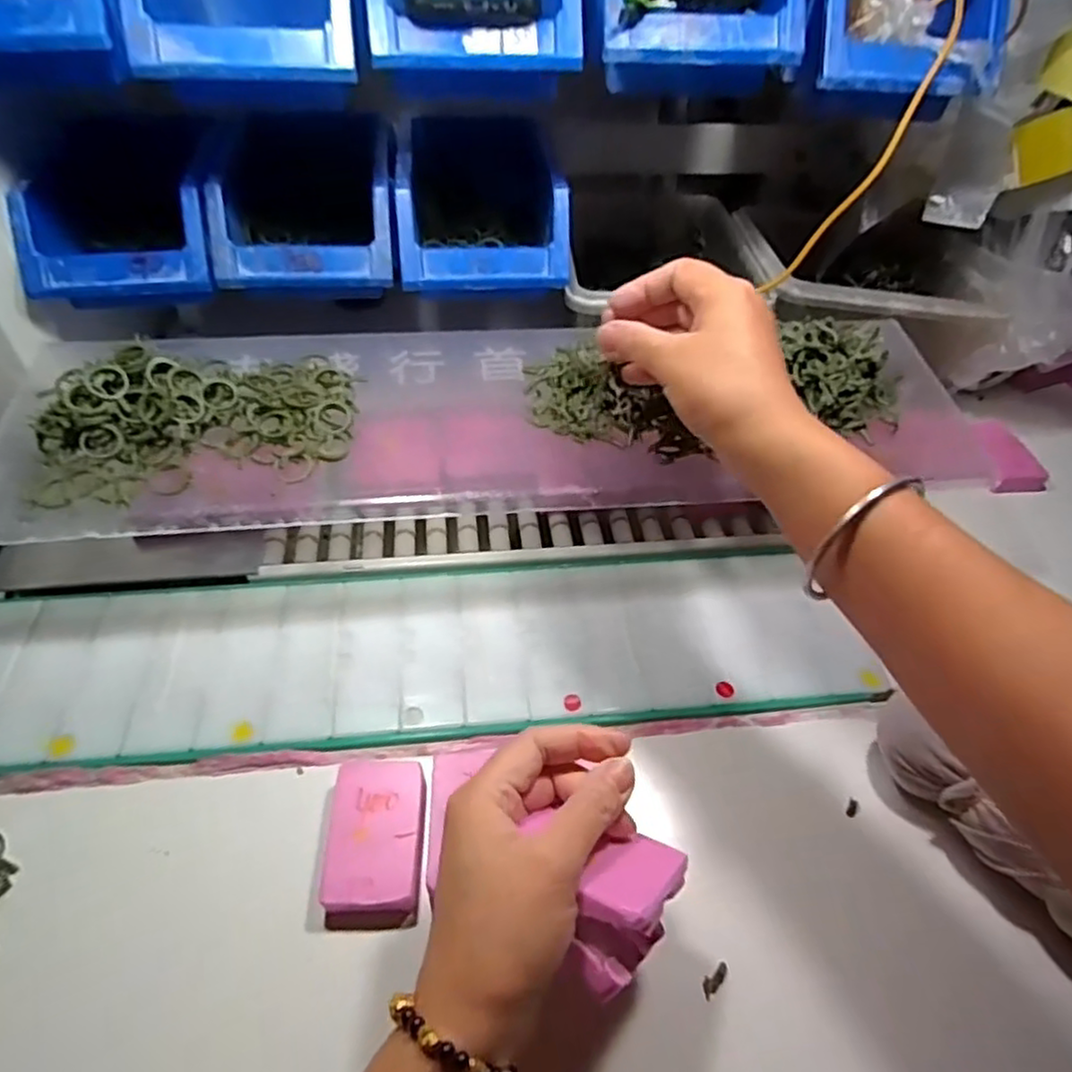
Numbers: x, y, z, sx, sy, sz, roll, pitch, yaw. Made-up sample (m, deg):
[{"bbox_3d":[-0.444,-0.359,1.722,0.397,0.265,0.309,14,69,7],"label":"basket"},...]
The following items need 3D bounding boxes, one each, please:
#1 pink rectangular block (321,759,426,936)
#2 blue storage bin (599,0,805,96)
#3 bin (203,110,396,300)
[{"bbox_3d":[-0.082,0.154,0.349,0.047,0.016,0.078,1,49,-5],"label":"pink rectangular block"},{"bbox_3d":[0.097,-0.352,0.449,0.127,0.070,0.179,0,48,-4],"label":"blue storage bin"},{"bbox_3d":[-0.169,-0.248,0.510,0.124,0.078,0.151,-4,48,-8],"label":"bin"}]

